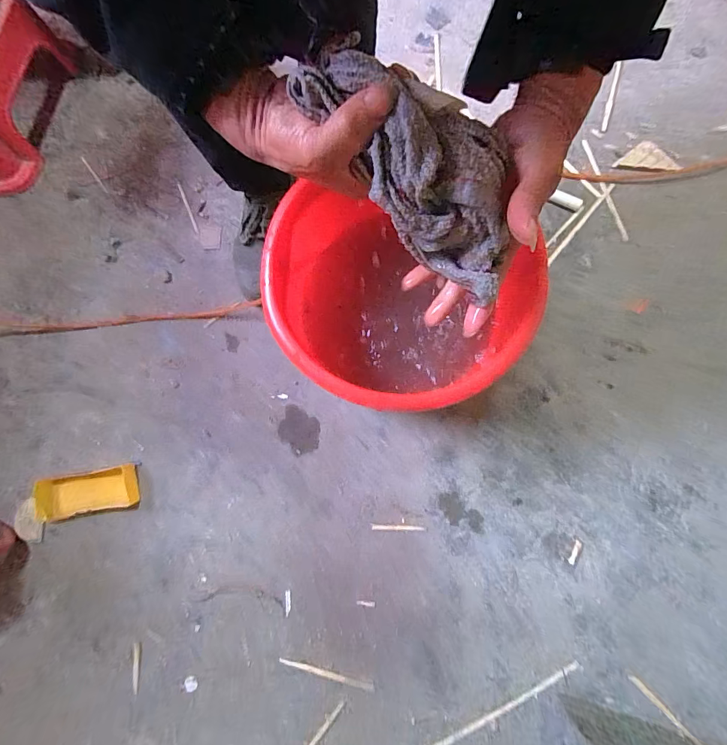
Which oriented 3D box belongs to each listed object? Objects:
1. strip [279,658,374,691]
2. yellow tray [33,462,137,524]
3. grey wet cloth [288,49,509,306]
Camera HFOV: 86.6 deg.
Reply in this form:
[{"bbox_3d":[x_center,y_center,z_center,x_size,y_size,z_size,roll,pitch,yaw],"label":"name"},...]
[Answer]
[{"bbox_3d":[-0.055,0.445,0.569,0.141,0.004,0.011,13,79,4],"label":"strip"},{"bbox_3d":[-0.447,0.196,0.621,0.162,0.026,0.069,-10,78,-1],"label":"yellow tray"},{"bbox_3d":[0.042,-0.142,0.270,0.187,0.064,0.078,43,81,-19],"label":"grey wet cloth"}]

